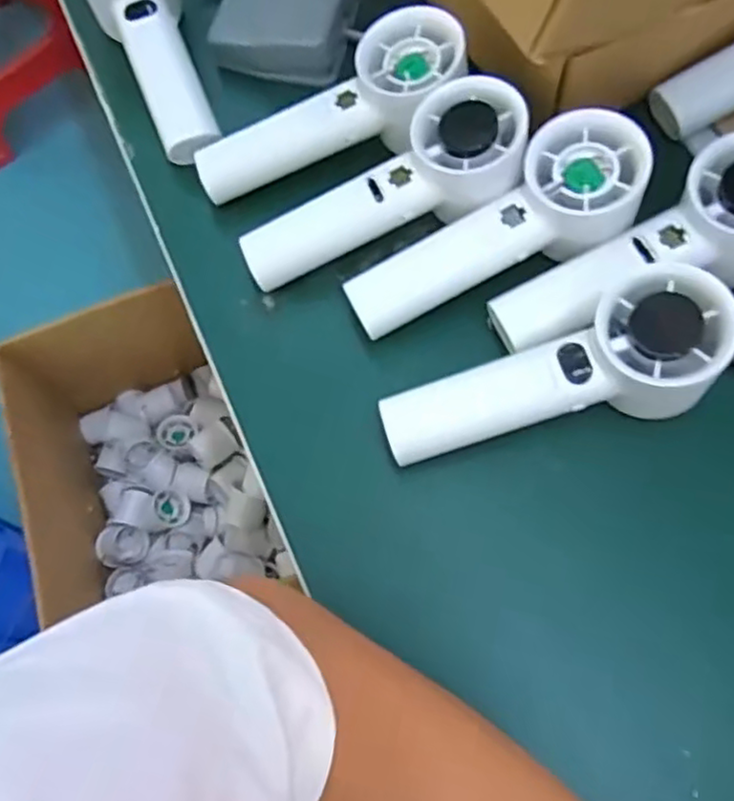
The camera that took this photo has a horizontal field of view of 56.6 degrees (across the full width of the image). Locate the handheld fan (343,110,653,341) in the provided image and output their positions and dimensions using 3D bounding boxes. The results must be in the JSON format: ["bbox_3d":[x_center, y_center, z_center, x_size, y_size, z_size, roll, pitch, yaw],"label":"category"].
[{"bbox_3d":[0.066,-0.082,0.343,0.156,0.027,0.057,-30,69,9],"label":"handheld fan"}]

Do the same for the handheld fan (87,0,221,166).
[{"bbox_3d":[-0.130,-0.217,0.412,0.054,0.036,0.159,-21,84,-5],"label":"handheld fan"}]

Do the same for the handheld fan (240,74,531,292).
[{"bbox_3d":[0.009,-0.107,0.357,0.157,0.032,0.053,-27,69,10],"label":"handheld fan"}]

